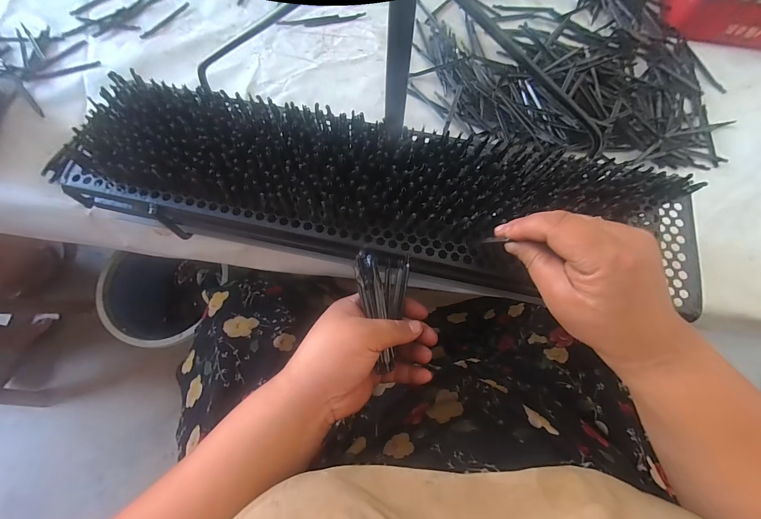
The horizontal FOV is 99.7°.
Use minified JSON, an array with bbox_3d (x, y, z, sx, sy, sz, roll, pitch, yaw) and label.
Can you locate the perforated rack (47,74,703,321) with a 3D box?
[{"bbox_3d":[-0.005,-0.062,0.313,0.593,0.067,0.144,8,72,2],"label":"perforated rack"}]

